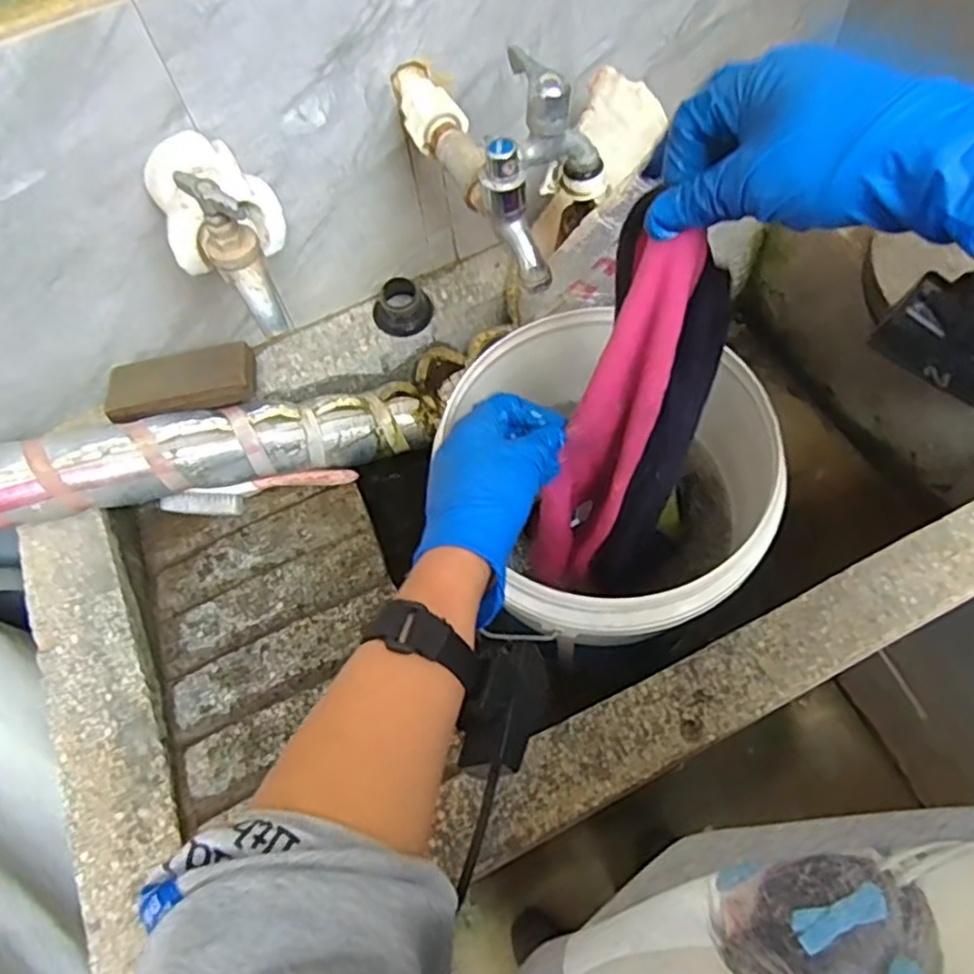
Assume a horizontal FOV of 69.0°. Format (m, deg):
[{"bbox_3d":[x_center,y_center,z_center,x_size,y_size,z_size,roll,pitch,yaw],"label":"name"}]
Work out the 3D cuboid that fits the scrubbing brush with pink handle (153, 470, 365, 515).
[{"bbox_3d":[-0.213,0.005,0.665,0.179,0.040,0.025,-12,65,-6],"label":"scrubbing brush with pink handle"}]

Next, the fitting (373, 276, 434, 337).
[{"bbox_3d":[-0.079,-0.171,0.665,0.044,0.037,0.048,0,64,0],"label":"fitting"}]

